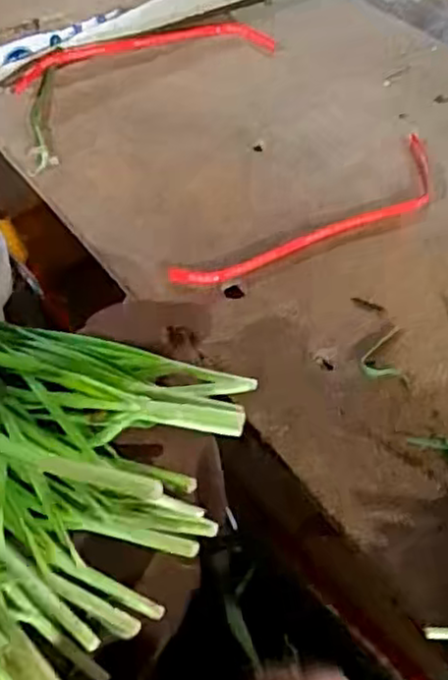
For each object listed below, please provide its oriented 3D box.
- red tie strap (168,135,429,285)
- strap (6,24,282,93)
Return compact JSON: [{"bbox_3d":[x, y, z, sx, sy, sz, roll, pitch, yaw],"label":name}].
[{"bbox_3d":[0.095,-0.108,0.603,0.308,0.013,0.074,-32,60,-24],"label":"red tie strap"},{"bbox_3d":[-0.091,-0.322,0.762,0.292,0.009,0.070,-17,55,-15],"label":"strap"}]

